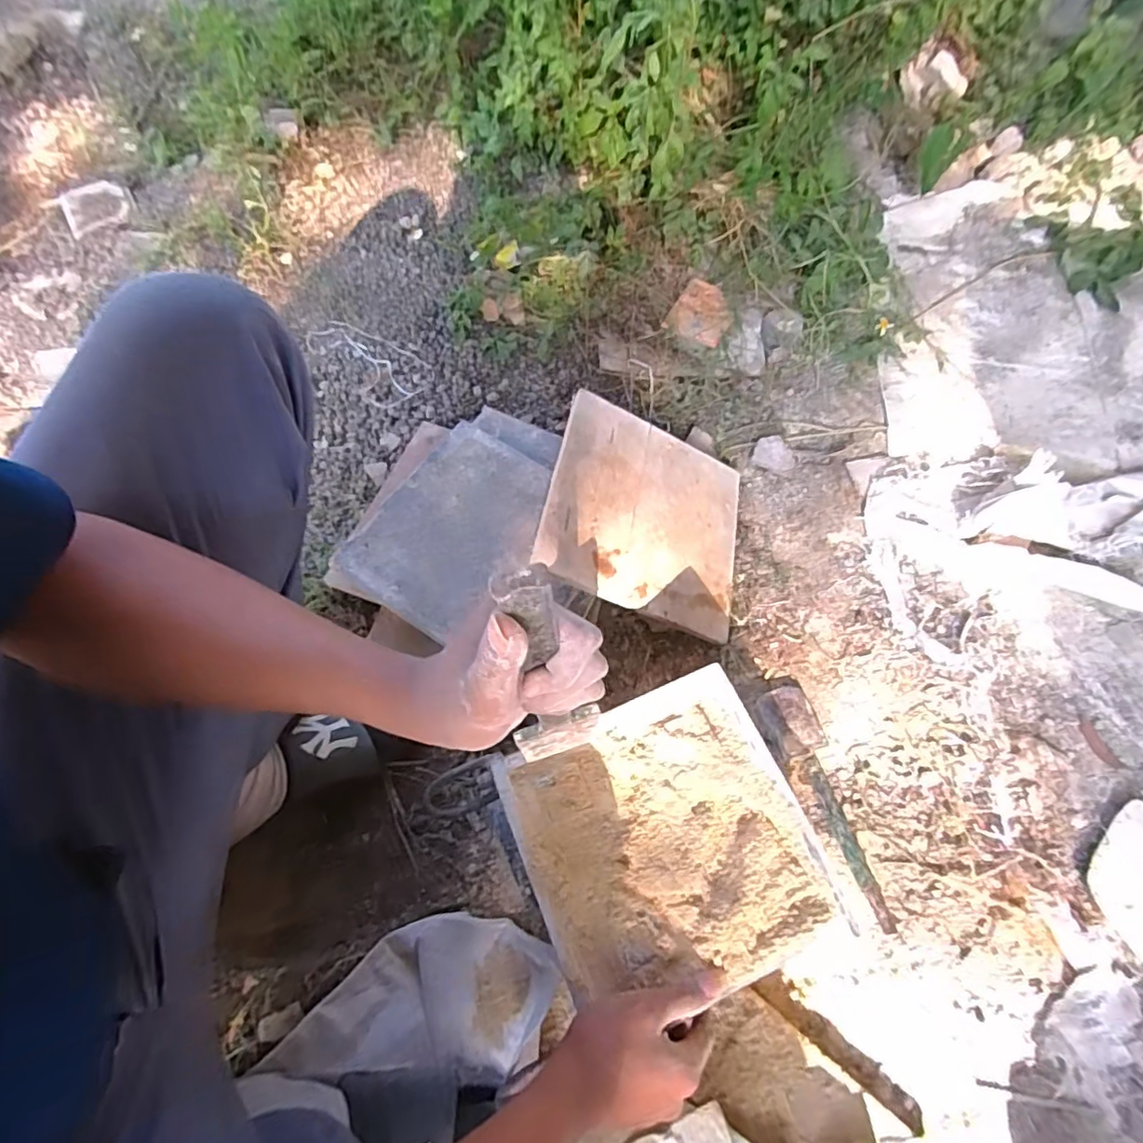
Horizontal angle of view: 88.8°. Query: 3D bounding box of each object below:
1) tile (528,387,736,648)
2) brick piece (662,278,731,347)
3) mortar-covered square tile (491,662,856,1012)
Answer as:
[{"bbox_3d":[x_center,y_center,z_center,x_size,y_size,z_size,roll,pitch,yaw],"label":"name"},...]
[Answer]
[{"bbox_3d":[0.092,-0.066,0.693,0.251,0.009,0.233,22,66,-20],"label":"tile"},{"bbox_3d":[0.196,-0.387,0.877,0.084,0.024,0.110,27,64,12],"label":"brick piece"},{"bbox_3d":[0.077,0.221,0.482,0.222,0.015,0.217,-22,66,-10],"label":"mortar-covered square tile"}]

